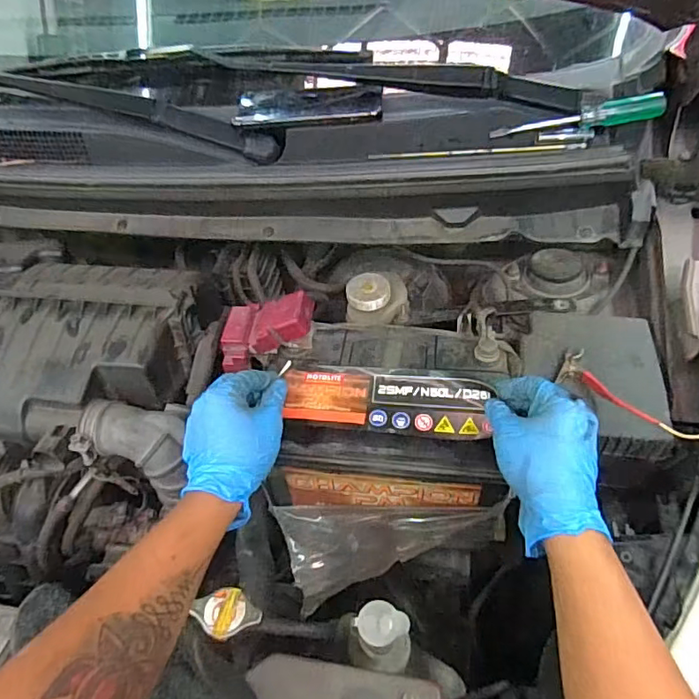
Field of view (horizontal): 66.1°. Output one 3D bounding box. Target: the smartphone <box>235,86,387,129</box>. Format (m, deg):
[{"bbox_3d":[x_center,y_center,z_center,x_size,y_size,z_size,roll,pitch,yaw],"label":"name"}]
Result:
[{"bbox_3d":[-0.047,-0.288,0.631,0.170,0.011,0.071,-1,58,8],"label":"smartphone"}]

